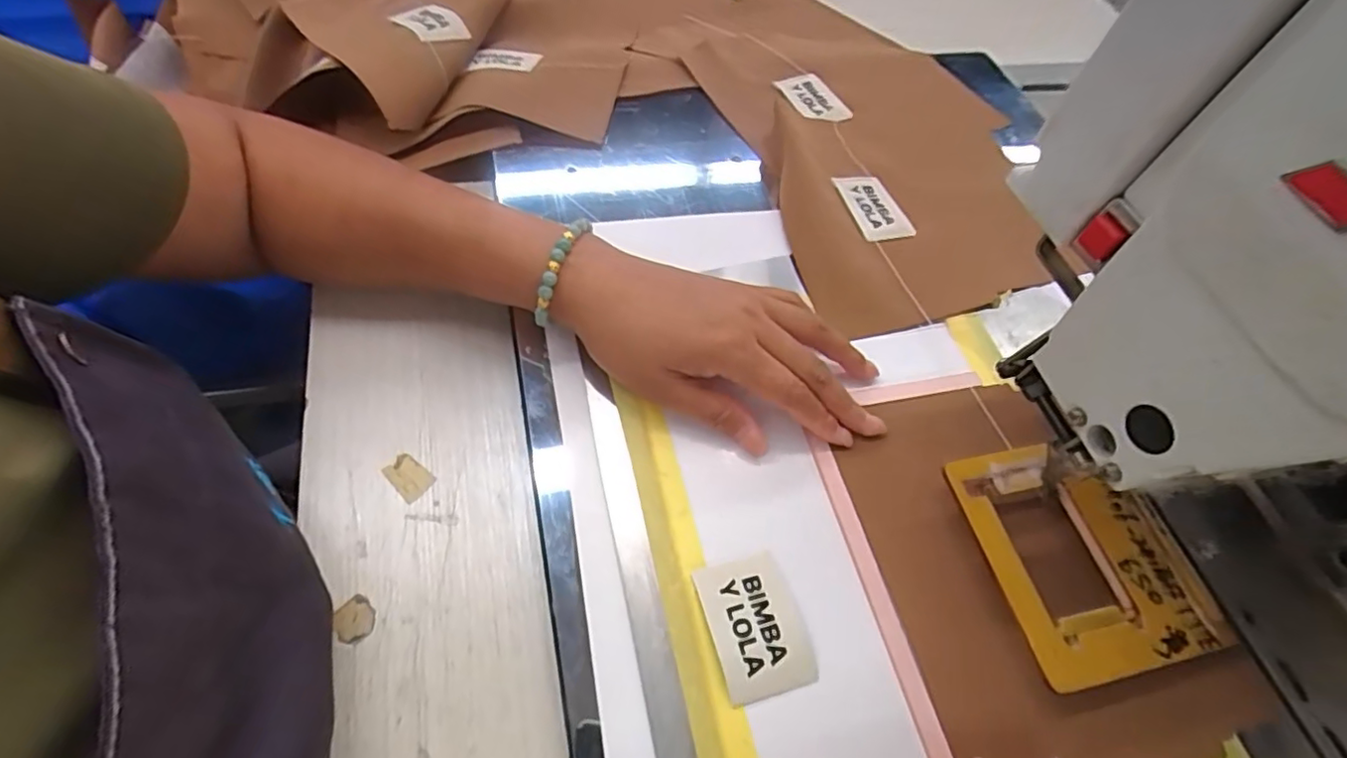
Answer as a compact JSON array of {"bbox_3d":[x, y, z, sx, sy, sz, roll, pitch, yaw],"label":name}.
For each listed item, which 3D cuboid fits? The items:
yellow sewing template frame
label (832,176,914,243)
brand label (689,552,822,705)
[{"bbox_3d":[0.189,0.081,0.284,0.085,0.008,0.106,-11,60,-9],"label":"yellow sewing template frame"},{"bbox_3d":[0.137,-0.119,0.416,0.036,0.005,0.058,-21,69,-15],"label":"label"},{"bbox_3d":[0.038,0.109,0.268,0.042,0.006,0.057,-12,61,-14],"label":"brand label"}]

